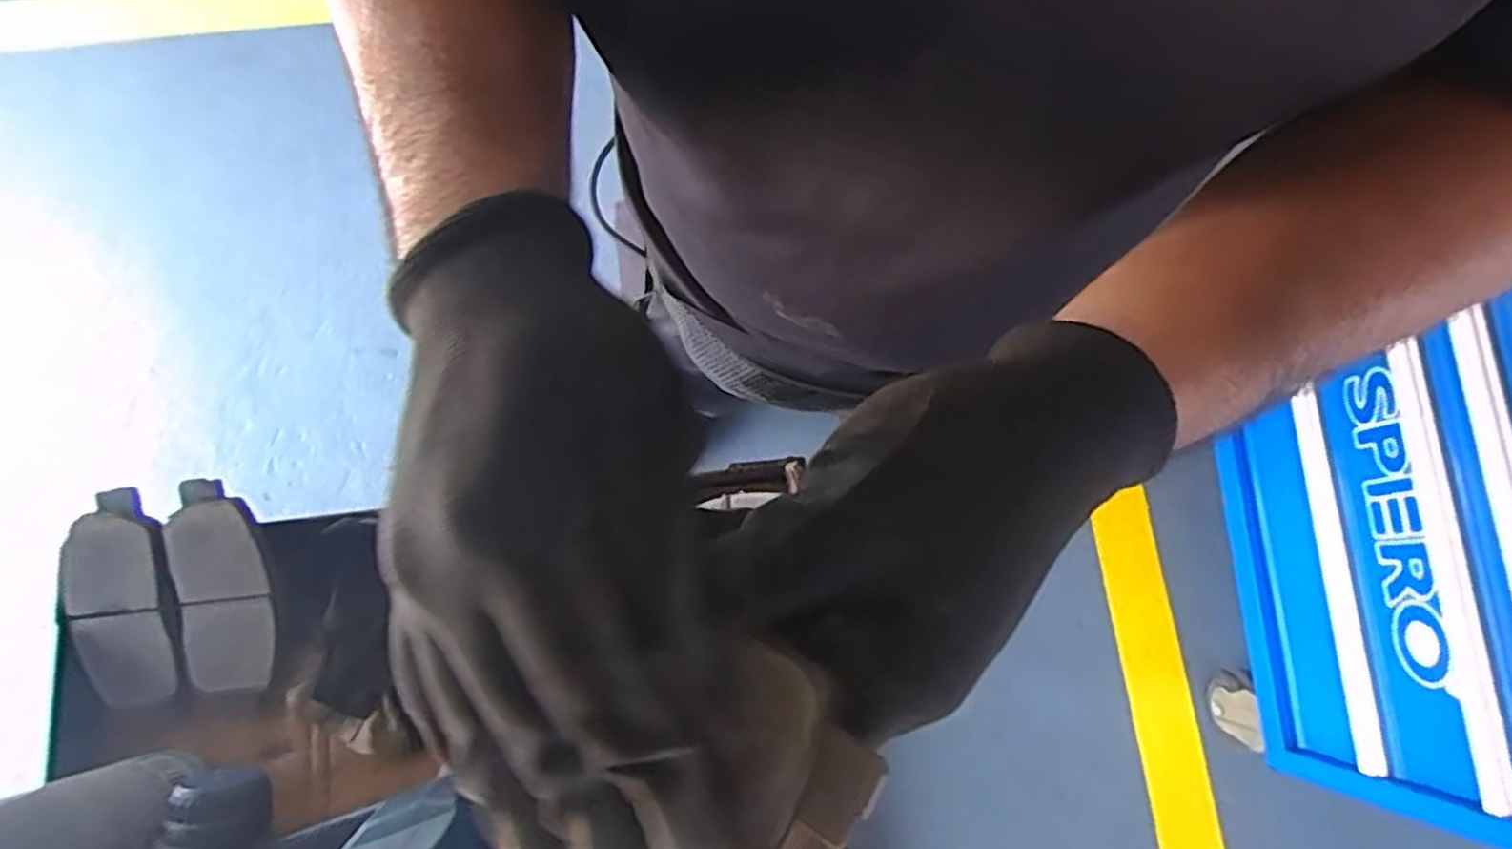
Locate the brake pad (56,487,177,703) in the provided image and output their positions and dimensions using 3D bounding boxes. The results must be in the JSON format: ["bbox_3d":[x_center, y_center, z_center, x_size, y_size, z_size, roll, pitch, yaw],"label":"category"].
[{"bbox_3d":[-0.385,0.105,0.448,0.064,0.013,0.127,-4,94,-1],"label":"brake pad"}]

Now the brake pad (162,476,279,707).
[{"bbox_3d":[-0.322,0.104,0.454,0.054,0.016,0.139,-4,97,-1],"label":"brake pad"}]

